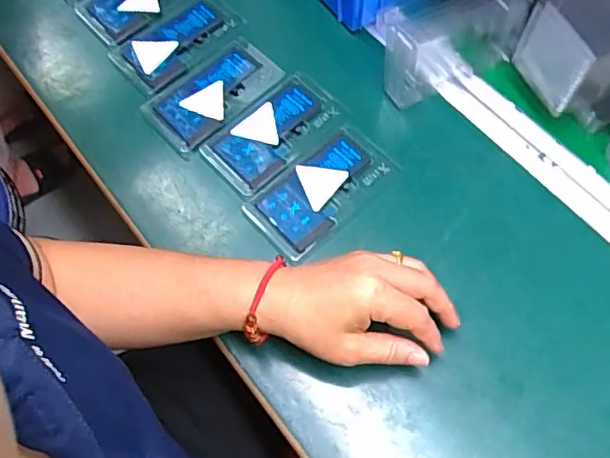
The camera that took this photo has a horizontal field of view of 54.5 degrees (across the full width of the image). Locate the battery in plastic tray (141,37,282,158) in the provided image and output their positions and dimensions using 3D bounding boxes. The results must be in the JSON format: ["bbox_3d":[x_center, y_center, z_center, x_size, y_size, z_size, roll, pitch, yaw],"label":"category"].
[{"bbox_3d":[-0.086,-0.131,0.569,0.126,0.006,0.080,-35,67,-13],"label":"battery in plastic tray"}]

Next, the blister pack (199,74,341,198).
[{"bbox_3d":[-0.029,-0.089,0.541,0.120,0.011,0.067,-39,68,-15],"label":"blister pack"}]

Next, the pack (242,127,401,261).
[{"bbox_3d":[0.016,-0.034,0.518,0.124,0.009,0.072,-40,68,-15],"label":"pack"}]

